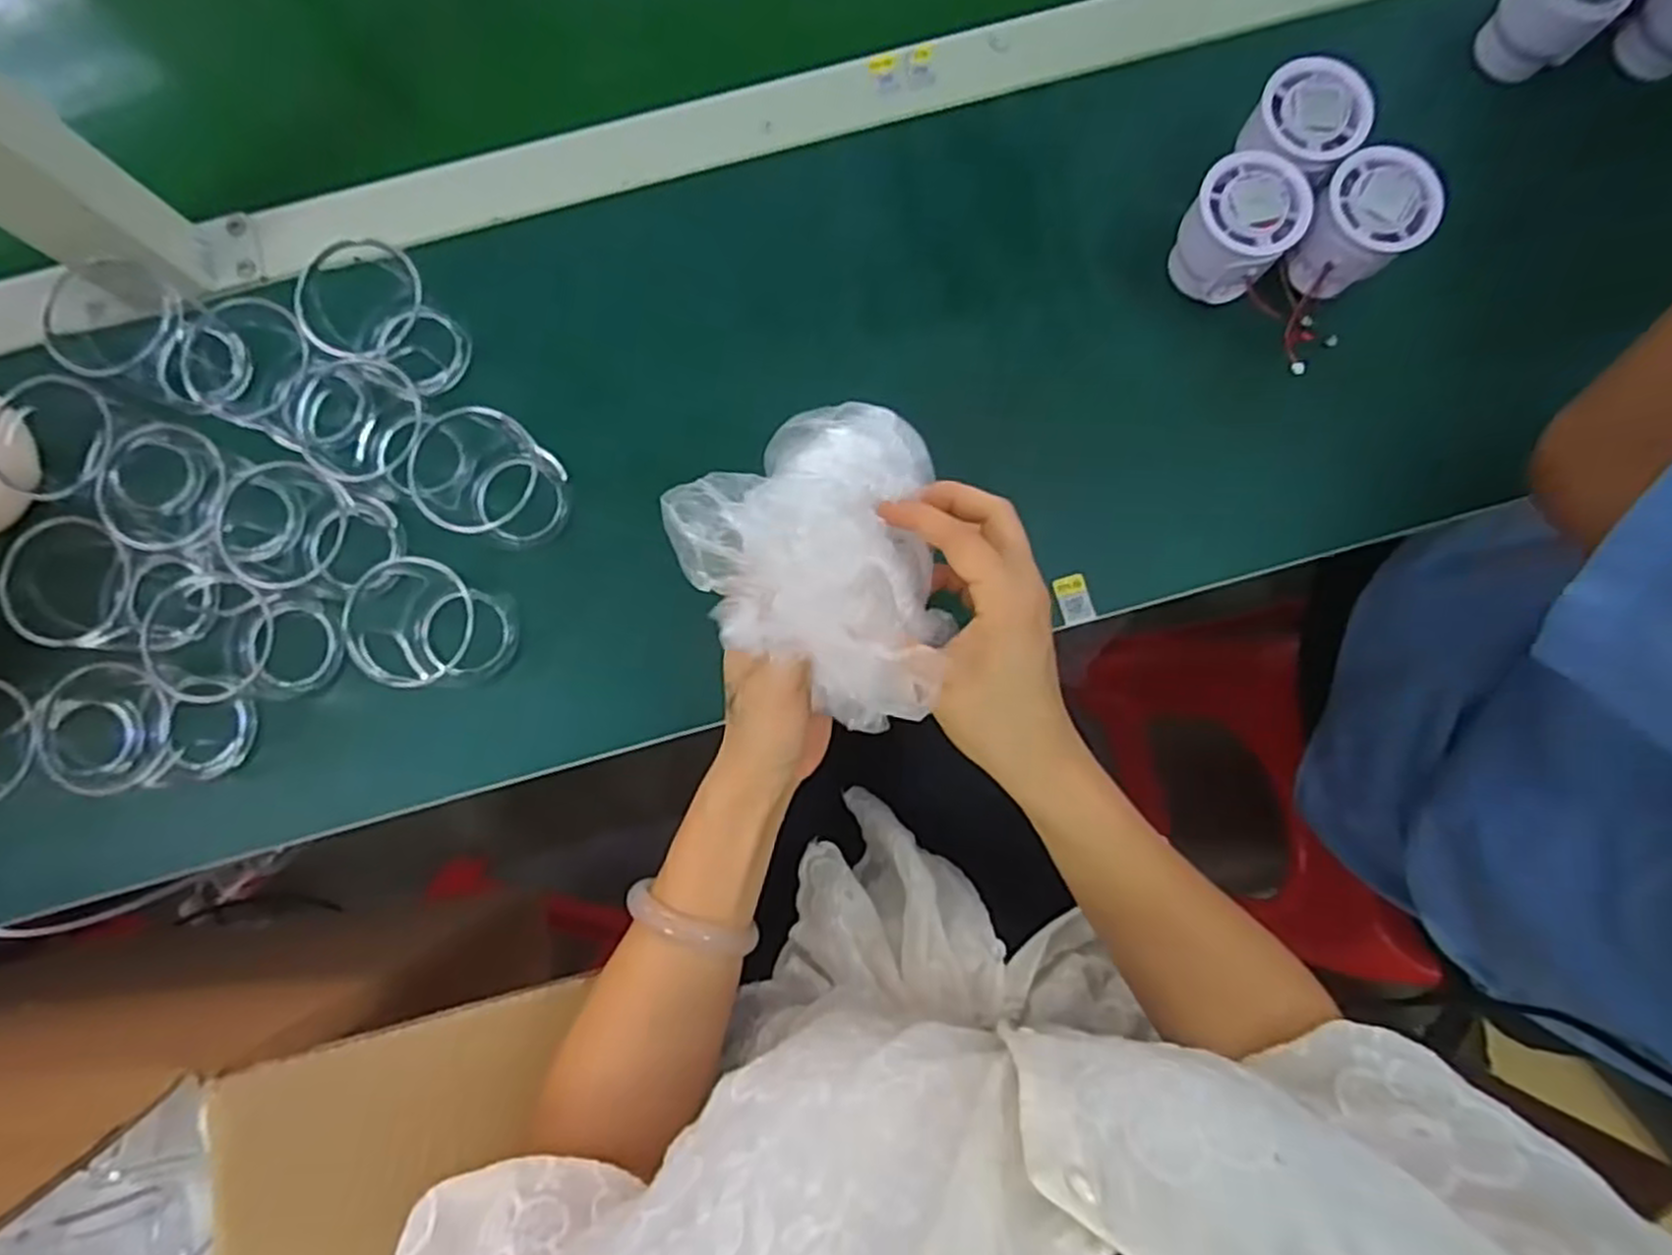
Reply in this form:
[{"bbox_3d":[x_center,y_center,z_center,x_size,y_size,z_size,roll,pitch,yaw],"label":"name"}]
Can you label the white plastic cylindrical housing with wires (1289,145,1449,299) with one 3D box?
[{"bbox_3d":[0.257,-0.198,0.392,0.051,0.049,0.051,0,83,0],"label":"white plastic cylindrical housing with wires"}]

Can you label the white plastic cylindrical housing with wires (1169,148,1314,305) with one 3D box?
[{"bbox_3d":[0.200,-0.199,0.401,0.050,0.055,0.051,0,83,0],"label":"white plastic cylindrical housing with wires"}]

